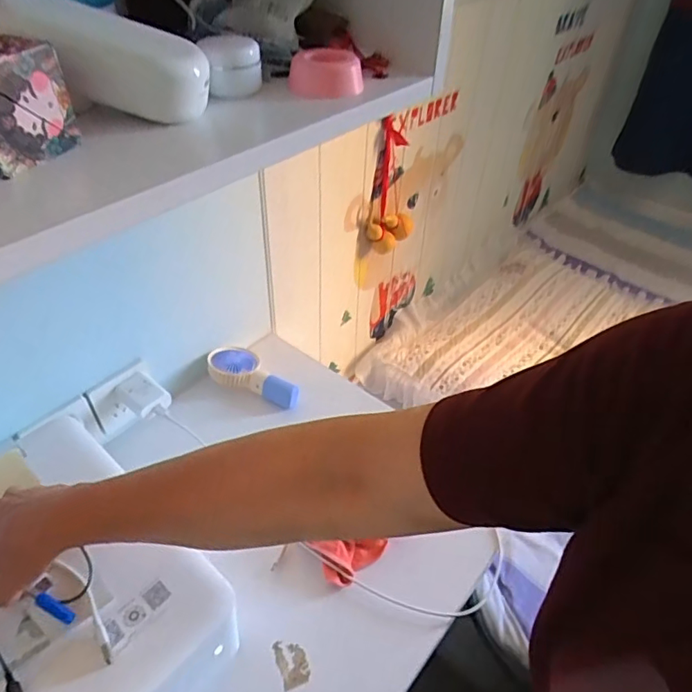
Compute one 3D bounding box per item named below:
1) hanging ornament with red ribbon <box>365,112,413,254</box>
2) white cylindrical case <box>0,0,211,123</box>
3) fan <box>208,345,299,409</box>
[{"bbox_3d":[0.088,-0.288,0.984,0.063,0.226,0.095,16,43,16],"label":"hanging ornament with red ribbon"},{"bbox_3d":[-0.164,-0.196,0.367,0.136,0.054,0.041,21,41,-8],"label":"white cylindrical case"},{"bbox_3d":[-0.142,0.045,0.823,0.151,0.032,0.069,28,45,5],"label":"fan"}]

